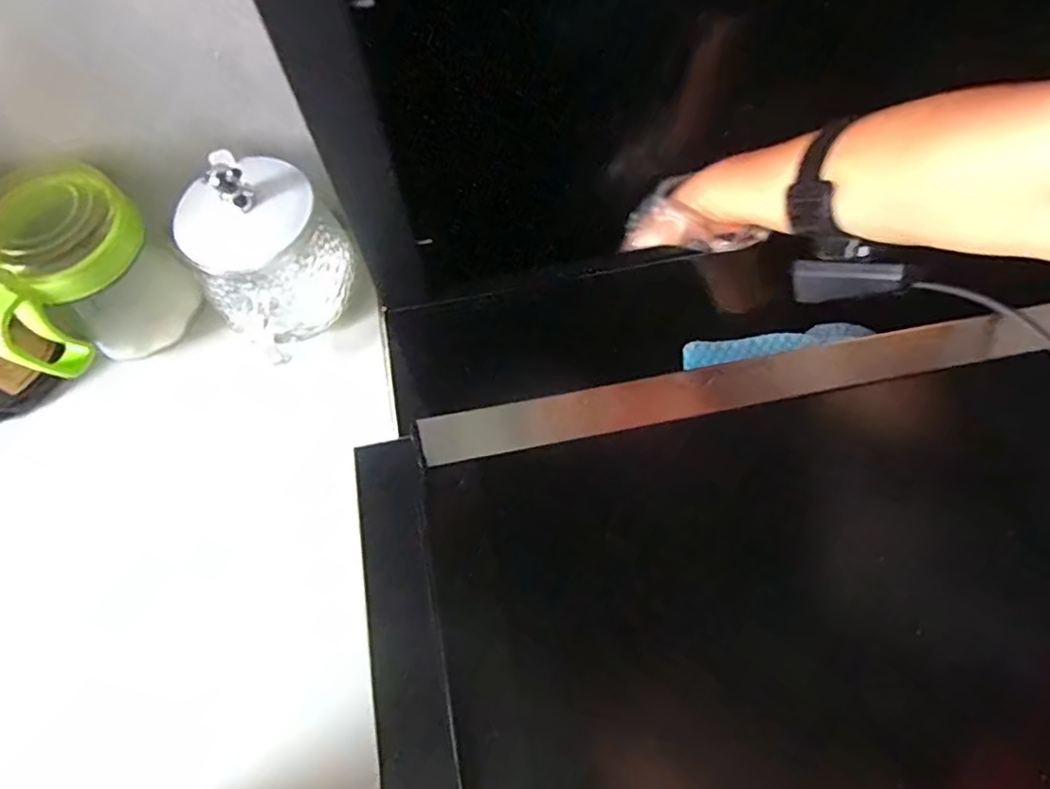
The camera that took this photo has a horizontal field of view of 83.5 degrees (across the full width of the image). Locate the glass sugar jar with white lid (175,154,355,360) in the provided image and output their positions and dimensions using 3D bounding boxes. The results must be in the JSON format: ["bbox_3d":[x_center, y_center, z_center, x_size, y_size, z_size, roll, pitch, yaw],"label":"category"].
[{"bbox_3d":[-0.162,-0.093,0.365,0.080,0.098,0.086,0,60,-1],"label":"glass sugar jar with white lid"}]

